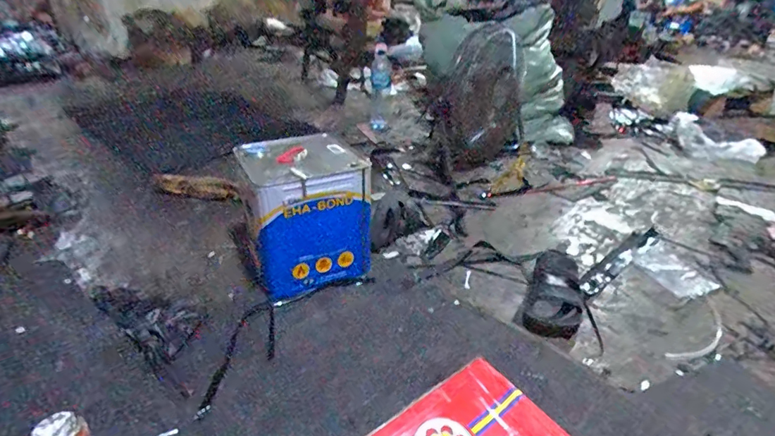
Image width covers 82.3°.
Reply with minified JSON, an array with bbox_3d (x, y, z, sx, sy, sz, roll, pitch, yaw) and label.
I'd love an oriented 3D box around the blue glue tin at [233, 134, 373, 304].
[{"bbox_3d":[-0.179,-0.014,0.991,0.241,0.270,0.246,-10,32,-19],"label":"blue glue tin"}]

